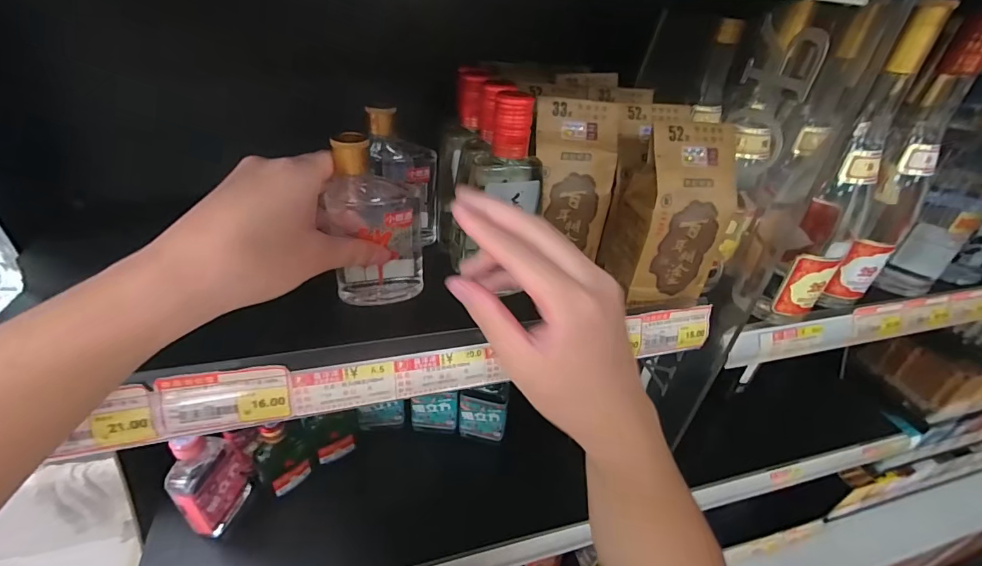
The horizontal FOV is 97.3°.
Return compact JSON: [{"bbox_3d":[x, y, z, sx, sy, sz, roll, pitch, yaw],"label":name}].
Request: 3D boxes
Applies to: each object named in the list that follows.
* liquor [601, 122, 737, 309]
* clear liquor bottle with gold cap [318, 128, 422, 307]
[{"bbox_3d":[0.145,-0.052,0.343,0.073,0.133,0.053,1,36,-6],"label":"liquor"},{"bbox_3d":[-0.087,-0.042,0.324,0.069,0.138,0.036,-6,39,-5],"label":"clear liquor bottle with gold cap"}]

